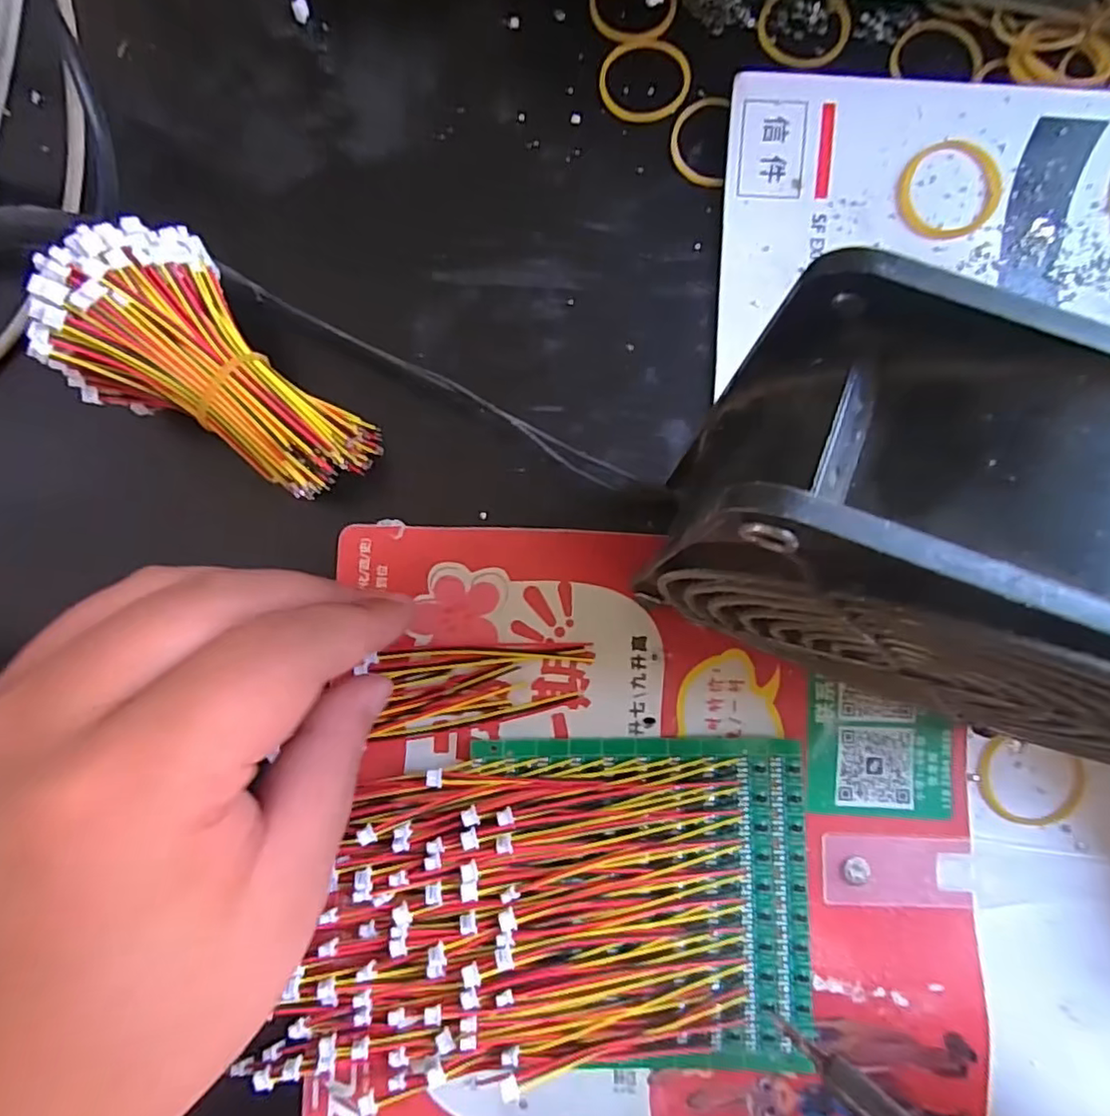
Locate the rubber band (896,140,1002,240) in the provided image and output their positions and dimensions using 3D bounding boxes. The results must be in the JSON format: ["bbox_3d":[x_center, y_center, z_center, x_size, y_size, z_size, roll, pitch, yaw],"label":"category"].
[{"bbox_3d":[0.128,-0.120,0.198,0.033,0.004,0.030,0,86,0],"label":"rubber band"}]

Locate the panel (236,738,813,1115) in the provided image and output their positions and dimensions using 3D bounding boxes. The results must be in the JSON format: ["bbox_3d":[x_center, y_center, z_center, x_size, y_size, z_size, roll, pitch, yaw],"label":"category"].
[{"bbox_3d":[-0.003,0.105,0.179,0.154,0.017,0.094,-5,86,0],"label":"panel"}]

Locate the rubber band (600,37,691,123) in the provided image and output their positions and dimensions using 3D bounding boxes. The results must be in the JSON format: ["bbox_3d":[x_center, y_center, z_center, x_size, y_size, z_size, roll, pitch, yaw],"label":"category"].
[{"bbox_3d":[0.031,-0.163,0.208,0.030,0.004,0.030,4,86,1],"label":"rubber band"}]

